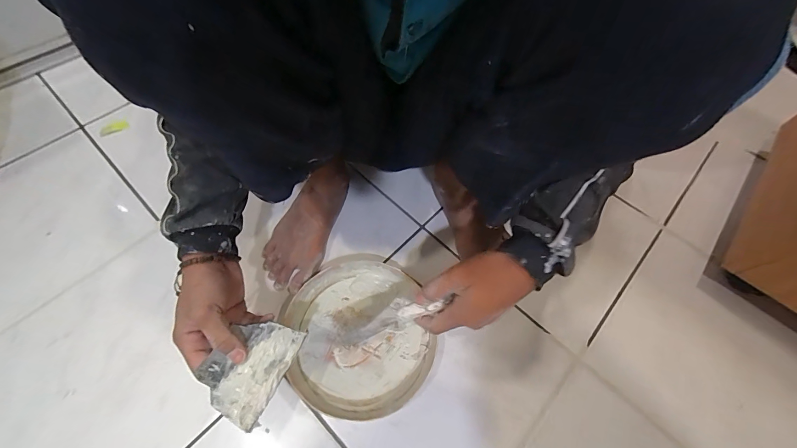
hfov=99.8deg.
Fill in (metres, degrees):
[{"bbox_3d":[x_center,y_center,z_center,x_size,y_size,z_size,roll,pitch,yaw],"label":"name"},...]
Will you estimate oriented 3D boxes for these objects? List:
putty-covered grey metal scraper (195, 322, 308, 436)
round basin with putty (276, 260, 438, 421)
[{"bbox_3d":[-0.157,0.149,0.356,0.073,0.005,0.100,33,58,-8],"label":"putty-covered grey metal scraper"},{"bbox_3d":[-0.056,0.154,0.466,0.189,0.043,0.197,1,62,-2],"label":"round basin with putty"}]

